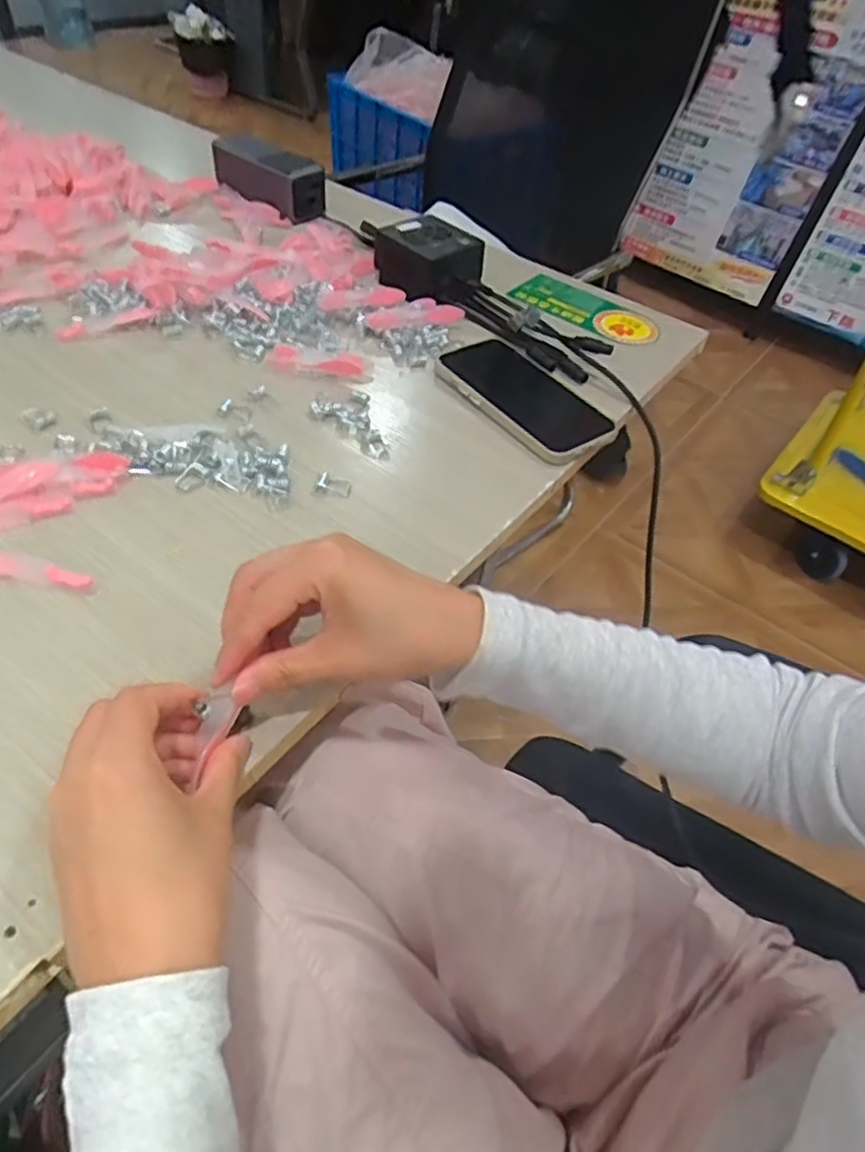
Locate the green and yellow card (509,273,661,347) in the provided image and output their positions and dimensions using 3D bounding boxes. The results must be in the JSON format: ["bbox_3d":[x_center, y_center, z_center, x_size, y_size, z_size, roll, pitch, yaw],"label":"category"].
[{"bbox_3d":[0.146,-0.253,0.630,0.140,0.008,0.072,36,59,21],"label":"green and yellow card"}]

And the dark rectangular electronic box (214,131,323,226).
[{"bbox_3d":[-0.176,-0.433,0.710,0.135,0.047,0.057,38,54,23],"label":"dark rectangular electronic box"}]

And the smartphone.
[{"bbox_3d":[0.073,-0.141,0.509,0.075,0.012,0.144,-28,58,-28],"label":"smartphone"}]

